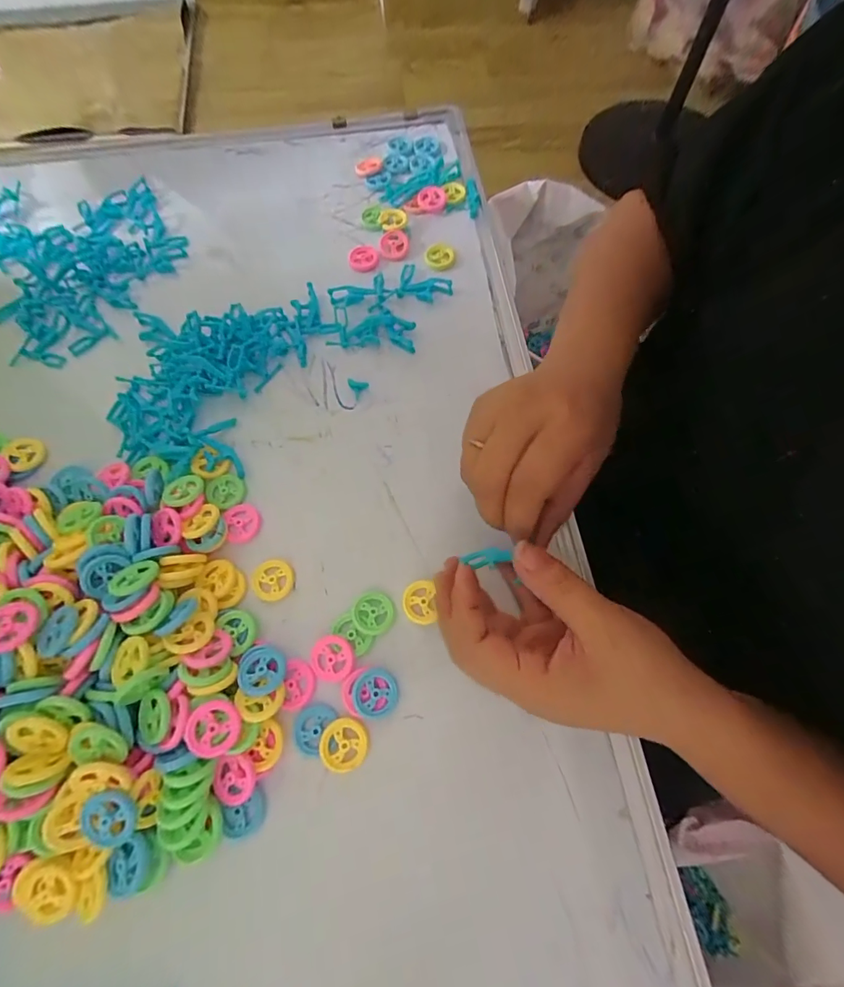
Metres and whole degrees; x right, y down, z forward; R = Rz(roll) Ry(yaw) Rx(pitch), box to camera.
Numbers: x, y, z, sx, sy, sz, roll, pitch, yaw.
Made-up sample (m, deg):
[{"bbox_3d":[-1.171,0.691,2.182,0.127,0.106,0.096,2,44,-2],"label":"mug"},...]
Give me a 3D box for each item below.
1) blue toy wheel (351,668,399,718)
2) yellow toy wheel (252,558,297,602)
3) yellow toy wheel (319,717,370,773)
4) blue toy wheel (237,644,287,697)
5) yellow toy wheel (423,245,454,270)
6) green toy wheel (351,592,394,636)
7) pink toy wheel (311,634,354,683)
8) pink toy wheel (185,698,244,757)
[{"bbox_3d":[-0.031,0.130,0.280,0.029,0.004,0.029,0,69,1],"label":"blue toy wheel"},{"bbox_3d":[-0.109,0.063,0.313,0.029,0.006,0.029,0,69,1],"label":"yellow toy wheel"},{"bbox_3d":[-0.049,0.158,0.270,0.029,0.004,0.030,0,69,1],"label":"yellow toy wheel"},{"bbox_3d":[-0.104,0.113,0.279,0.029,0.007,0.031,6,50,-8],"label":"blue toy wheel"},{"bbox_3d":[0.017,-0.235,0.424,0.029,0.005,0.030,0,69,1],"label":"yellow toy wheel"},{"bbox_3d":[-0.034,0.084,0.300,0.028,0.004,0.029,0,69,1],"label":"green toy wheel"},{"bbox_3d":[-0.061,0.111,0.289,0.027,0.004,0.028,0,69,1],"label":"pink toy wheel"},{"bbox_3d":[-0.124,0.139,0.254,0.030,0.006,0.030,6,70,-18],"label":"pink toy wheel"}]

